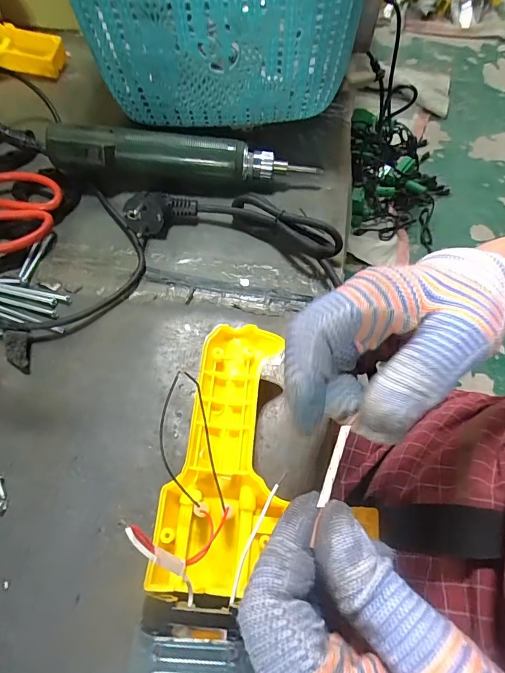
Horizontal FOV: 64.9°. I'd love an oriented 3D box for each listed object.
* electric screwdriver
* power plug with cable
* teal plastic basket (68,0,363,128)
[{"bbox_3d":[-0.068,-0.167,0.374,0.243,0.037,0.034,1,59,-1],"label":"electric screwdriver"},{"bbox_3d":[-0.014,-0.097,0.344,0.186,0.031,0.058,15,60,7],"label":"power plug with cable"},{"bbox_3d":[-0.031,-0.343,0.411,0.263,0.146,0.239,-4,60,-4],"label":"teal plastic basket"}]

